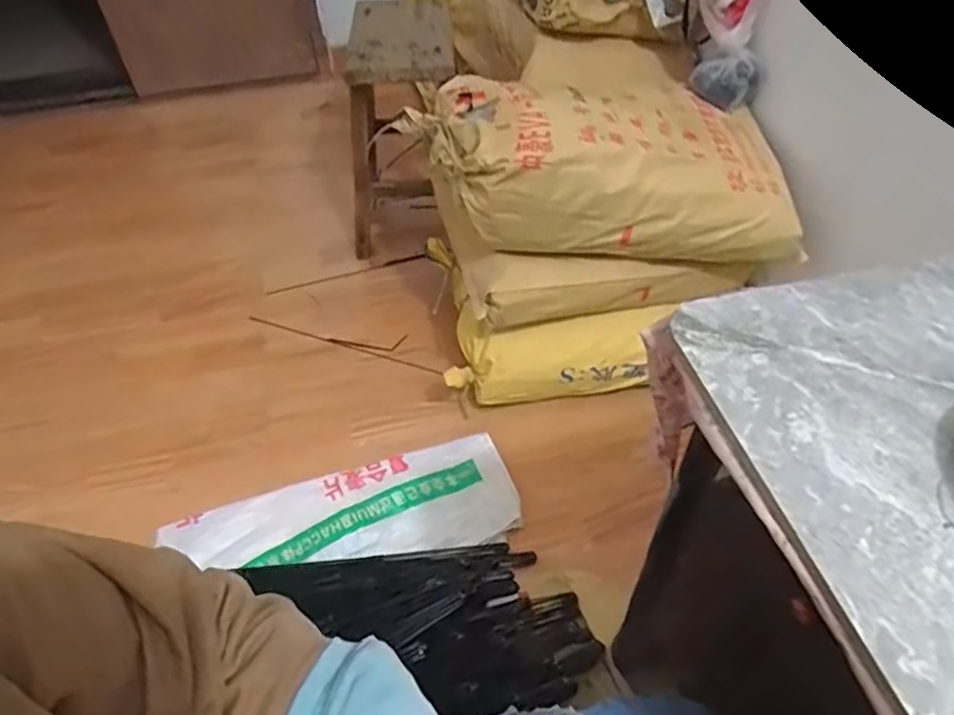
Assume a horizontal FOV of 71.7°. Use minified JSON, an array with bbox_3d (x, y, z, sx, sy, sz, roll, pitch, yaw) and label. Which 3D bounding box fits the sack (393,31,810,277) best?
[{"bbox_3d":[0.230,-0.339,1.204,0.659,0.237,0.323,4,48,-12],"label":"sack"}]

